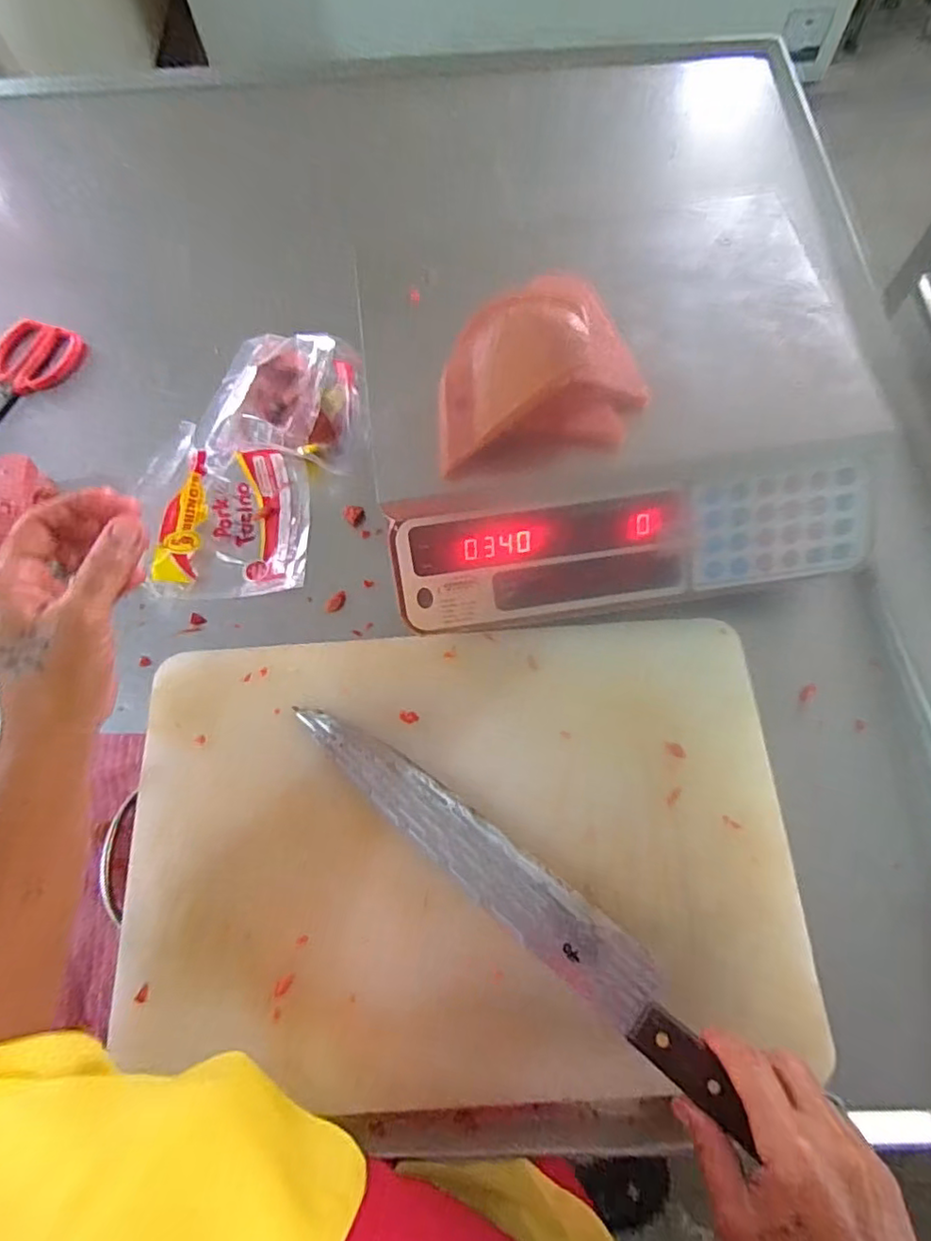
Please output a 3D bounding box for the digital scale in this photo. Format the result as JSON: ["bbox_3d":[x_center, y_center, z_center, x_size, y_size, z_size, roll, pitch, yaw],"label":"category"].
[{"bbox_3d":[0.097,-0.181,0.468,0.359,0.119,0.335,-8,70,-1],"label":"digital scale"}]

